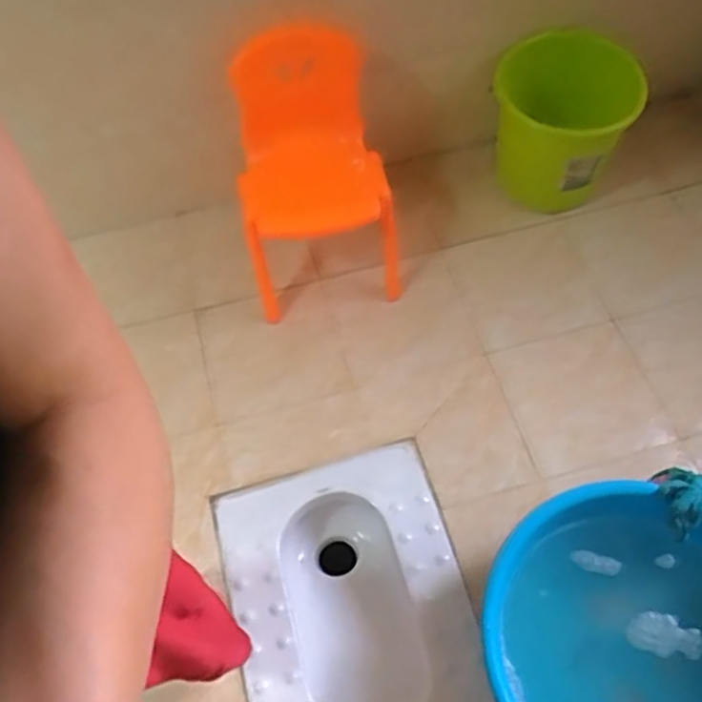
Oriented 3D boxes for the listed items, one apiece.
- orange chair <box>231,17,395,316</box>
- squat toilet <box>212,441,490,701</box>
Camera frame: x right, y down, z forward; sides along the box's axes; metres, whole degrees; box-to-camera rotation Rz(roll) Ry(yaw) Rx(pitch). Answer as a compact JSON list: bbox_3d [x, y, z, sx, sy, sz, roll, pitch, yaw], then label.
[{"bbox_3d":[-0.088,-0.362,1.425,0.318,0.475,0.336,-14,61,-5],"label":"orange chair"},{"bbox_3d":[0.001,0.497,1.306,0.412,0.156,0.545,-15,61,-5],"label":"squat toilet"}]

